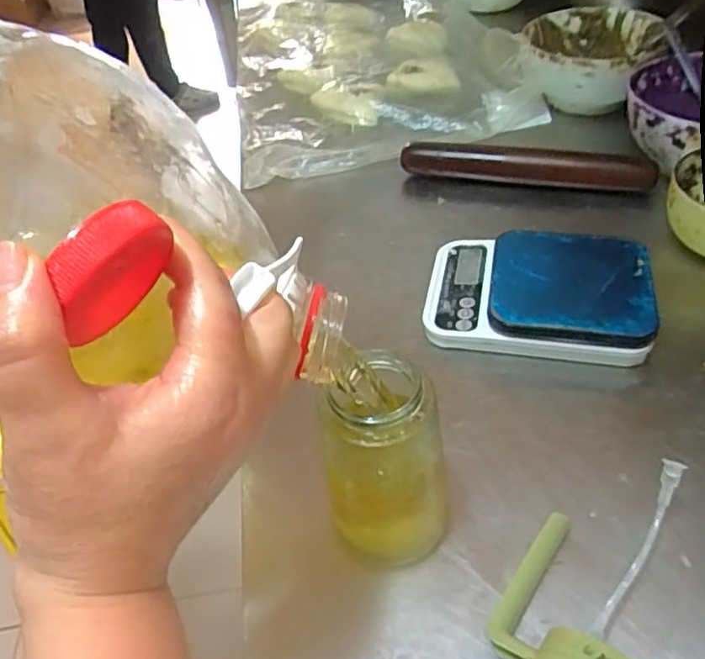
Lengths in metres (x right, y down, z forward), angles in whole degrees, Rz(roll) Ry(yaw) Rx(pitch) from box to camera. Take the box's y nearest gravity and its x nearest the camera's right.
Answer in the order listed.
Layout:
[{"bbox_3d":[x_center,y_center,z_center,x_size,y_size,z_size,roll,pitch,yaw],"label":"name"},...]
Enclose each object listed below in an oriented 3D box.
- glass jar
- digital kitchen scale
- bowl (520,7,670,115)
[{"bbox_3d":[0.024,0.080,0.367,0.060,0.151,0.060,-3,44,3],"label":"glass jar"},{"bbox_3d":[0.161,-0.032,0.546,0.182,0.041,0.132,6,45,12],"label":"digital kitchen scale"},{"bbox_3d":[0.307,-0.345,0.809,0.159,0.079,0.178,14,47,21],"label":"bowl"}]

